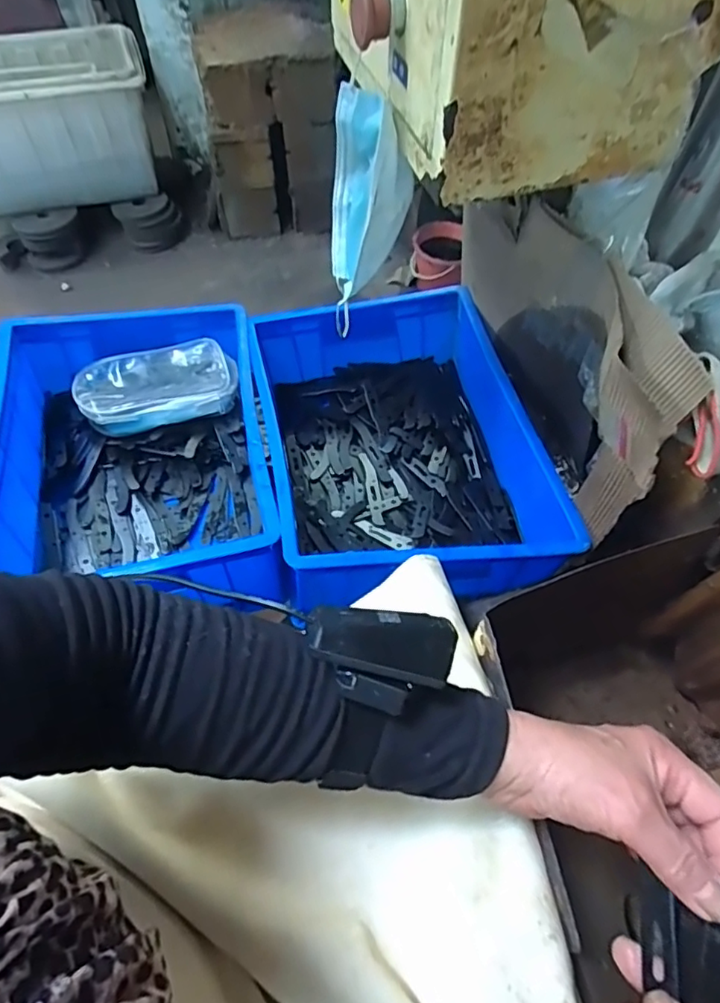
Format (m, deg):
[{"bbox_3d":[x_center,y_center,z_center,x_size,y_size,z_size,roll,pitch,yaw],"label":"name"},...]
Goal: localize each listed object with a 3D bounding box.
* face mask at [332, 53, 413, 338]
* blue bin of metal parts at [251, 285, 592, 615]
[{"bbox_3d":[0.007,-0.257,0.516,0.070,0.163,0.094,3,57,1],"label":"face mask"},{"bbox_3d":[0.042,-0.068,0.717,0.293,0.152,0.408,-9,57,-7],"label":"blue bin of metal parts"}]

